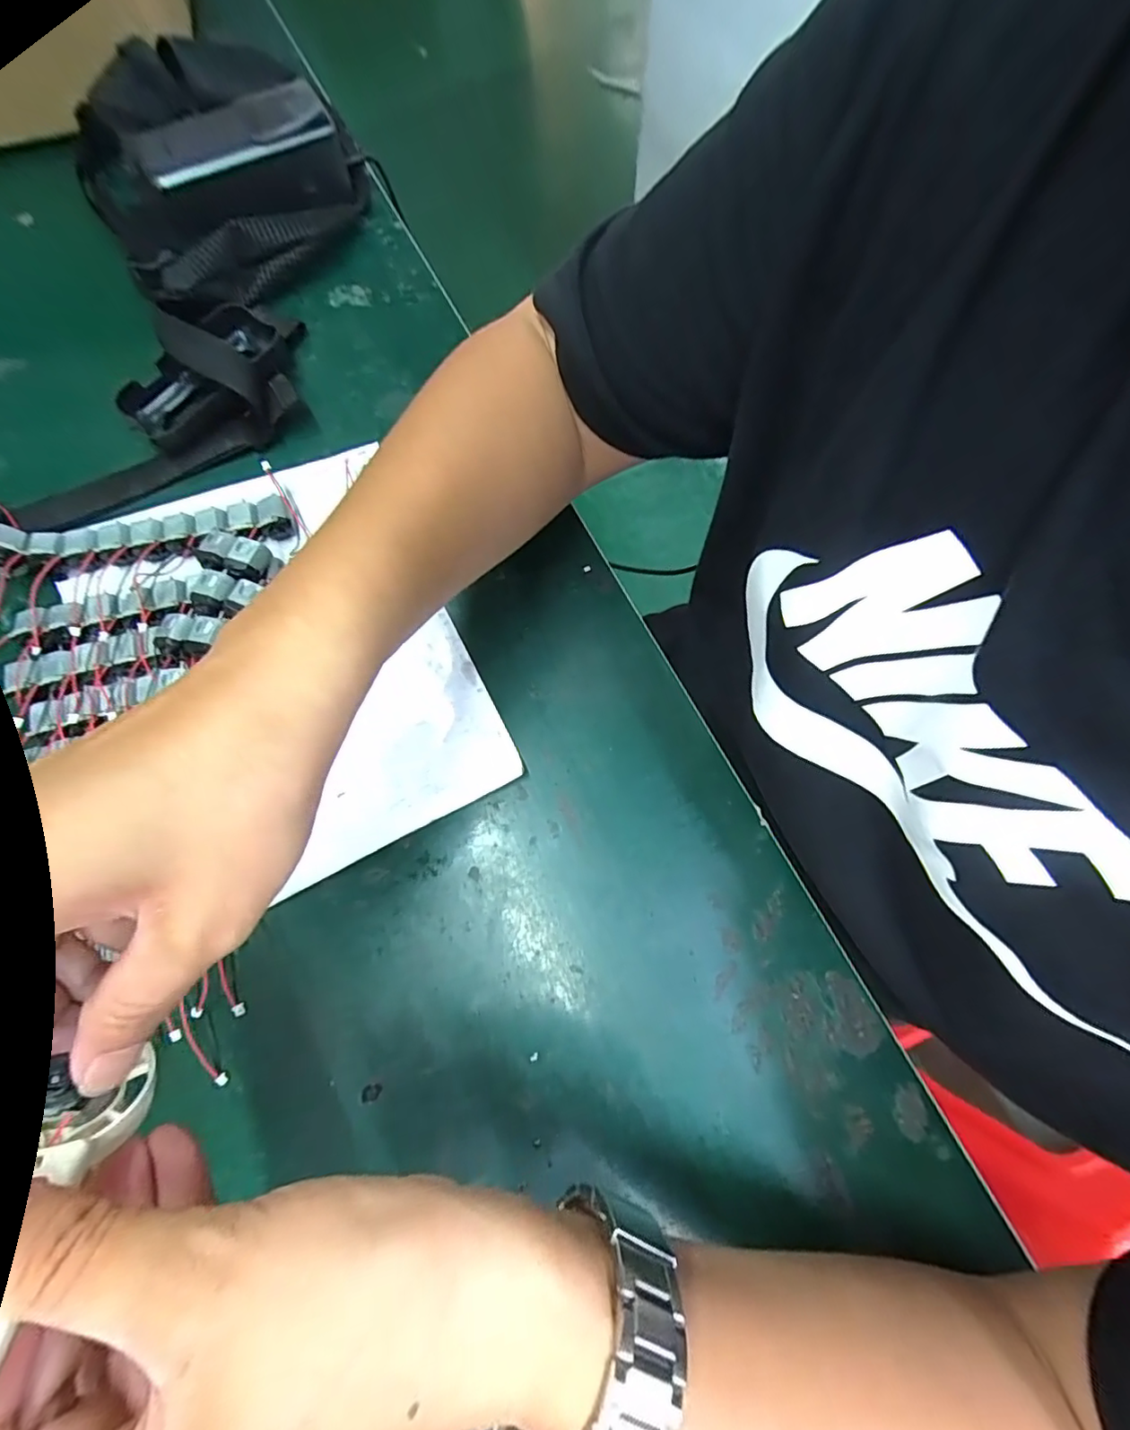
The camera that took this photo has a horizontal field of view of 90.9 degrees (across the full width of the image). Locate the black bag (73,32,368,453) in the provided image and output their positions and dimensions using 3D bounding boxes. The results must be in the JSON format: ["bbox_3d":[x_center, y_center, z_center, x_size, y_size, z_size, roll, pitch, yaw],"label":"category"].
[{"bbox_3d":[-0.235,-0.347,0.391,0.195,0.052,0.332,-19,75,-3],"label":"black bag"}]

